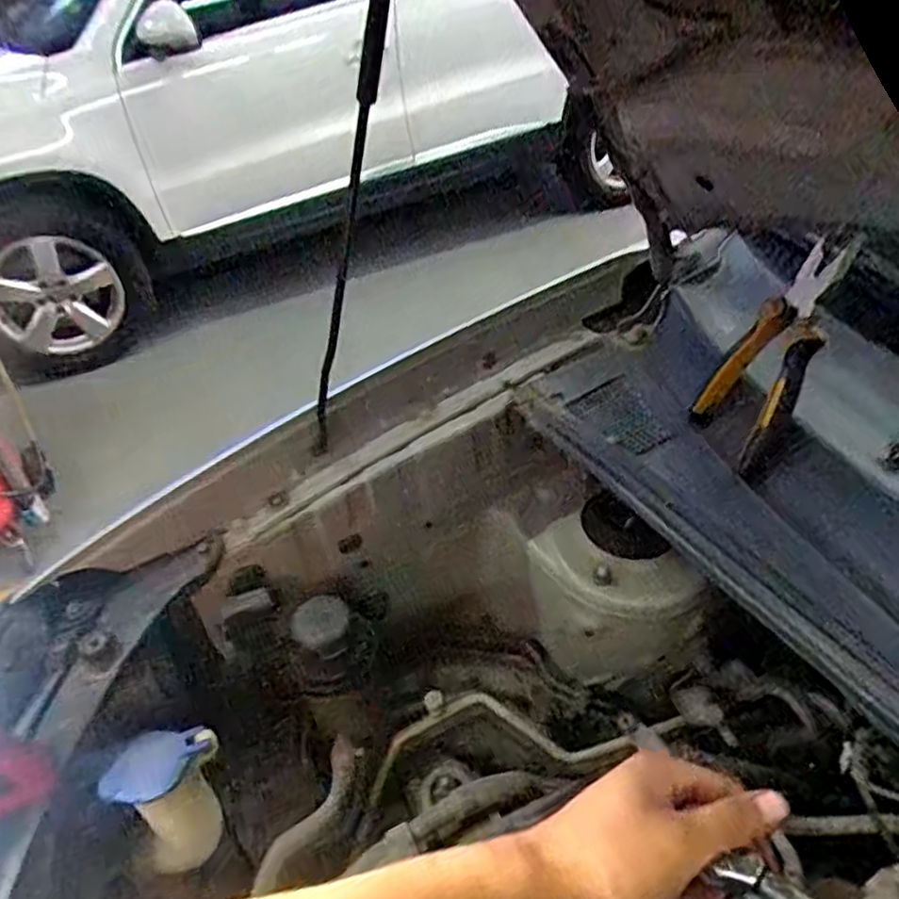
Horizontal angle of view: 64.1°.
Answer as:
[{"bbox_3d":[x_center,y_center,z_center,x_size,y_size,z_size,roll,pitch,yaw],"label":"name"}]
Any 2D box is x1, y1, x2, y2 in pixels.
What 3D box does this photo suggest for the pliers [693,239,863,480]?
[{"bbox_3d":[0.256,-0.076,0.559,0.017,0.179,0.090,8,32,-24],"label":"pliers"}]

